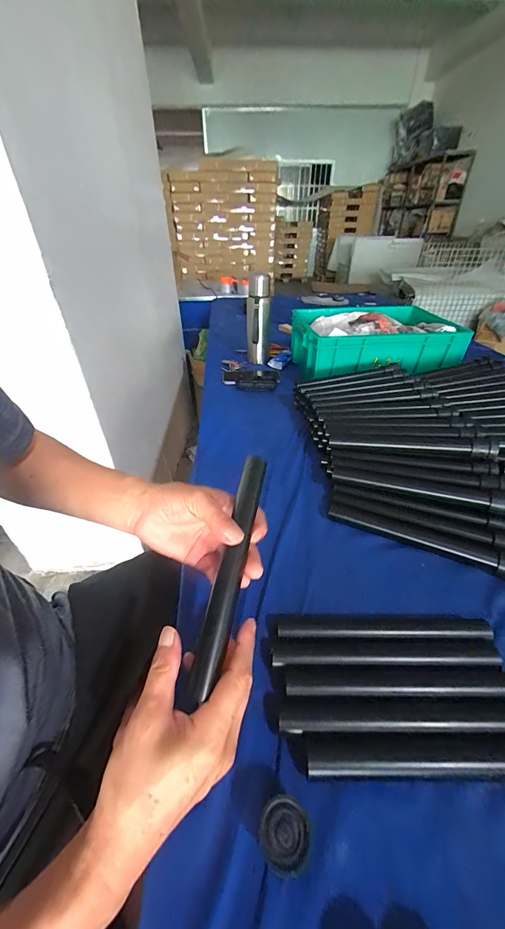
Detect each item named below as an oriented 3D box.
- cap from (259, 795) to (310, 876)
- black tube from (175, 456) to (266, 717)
[{"bbox_3d":[0.022,0.256,0.217,0.033,0.027,0.032,0,37,0],"label":"cap"},{"bbox_3d":[-0.022,0.099,0.309,0.027,0.019,0.230,9,65,13],"label":"black tube"}]

